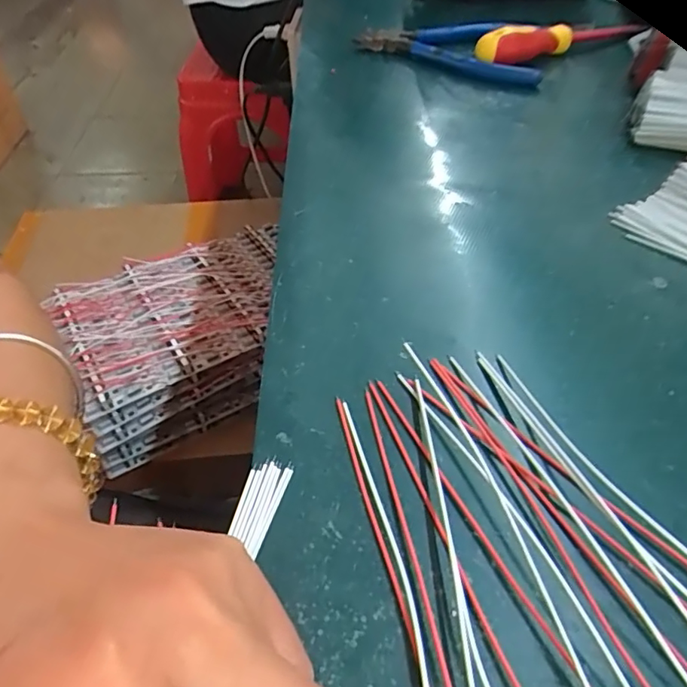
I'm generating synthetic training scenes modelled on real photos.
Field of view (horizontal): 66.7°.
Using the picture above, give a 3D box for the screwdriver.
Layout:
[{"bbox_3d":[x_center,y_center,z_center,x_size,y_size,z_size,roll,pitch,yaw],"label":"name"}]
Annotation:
[{"bbox_3d":[0.145,-0.207,0.350,0.127,0.023,0.021,-20,51,-17],"label":"screwdriver"}]

